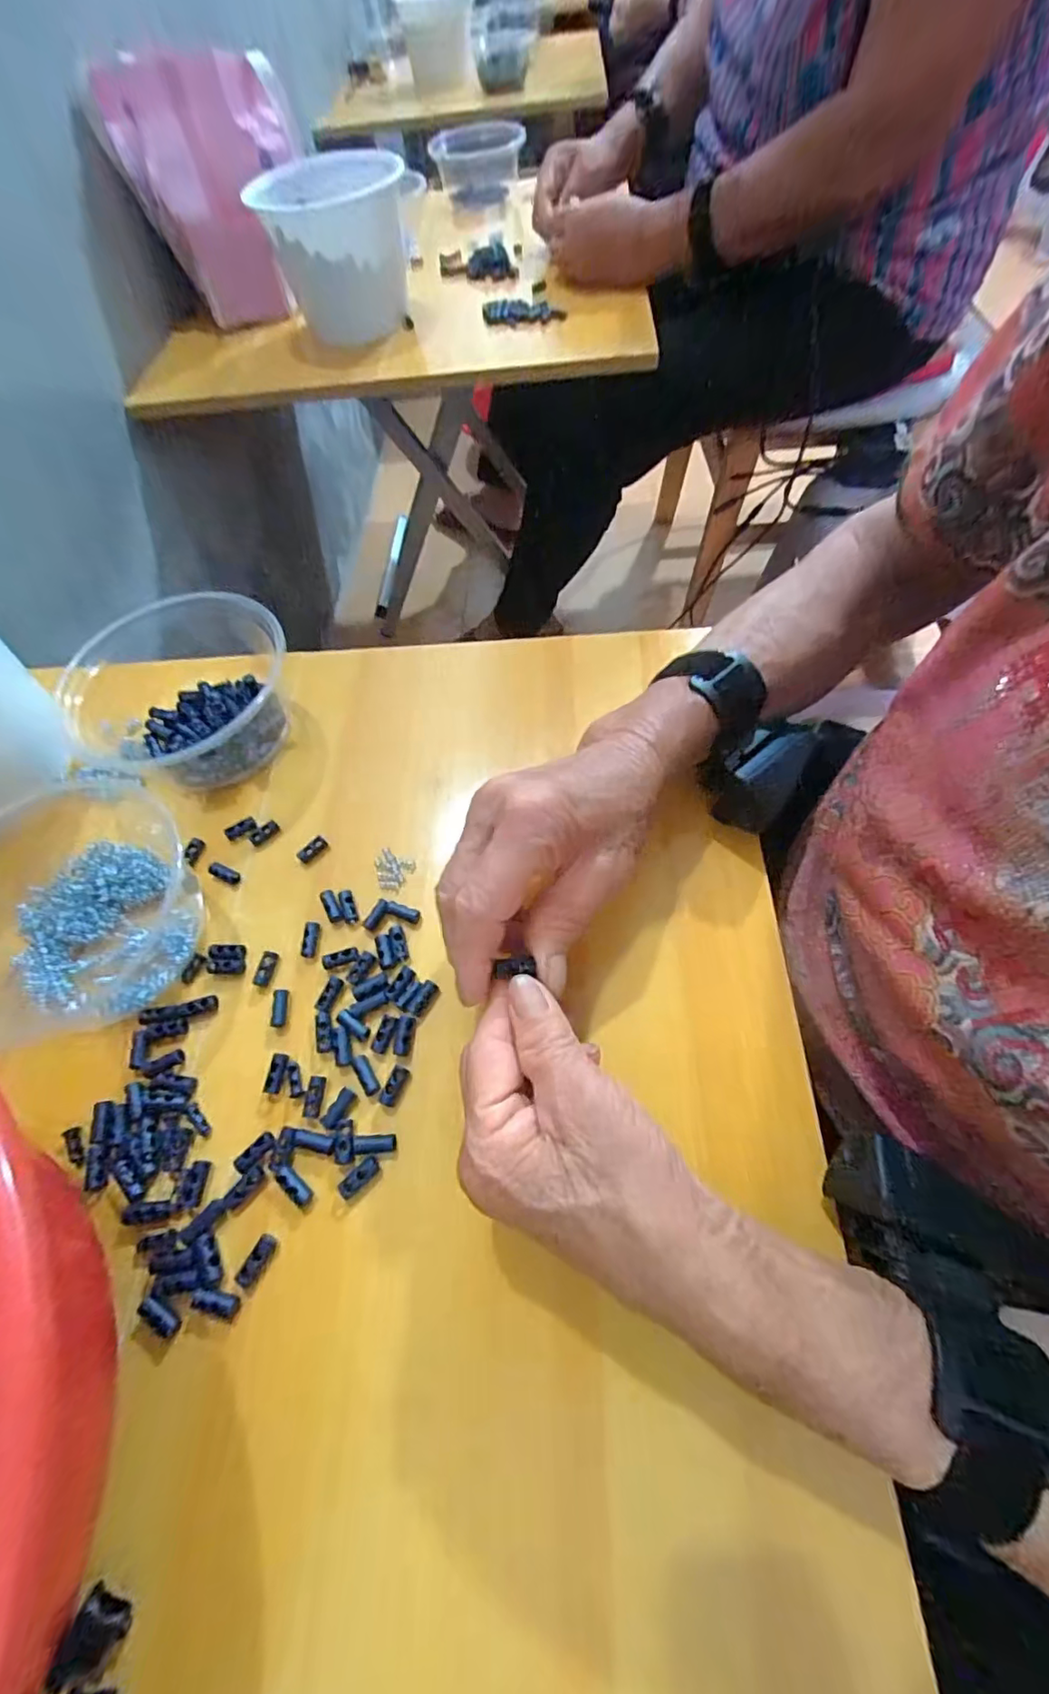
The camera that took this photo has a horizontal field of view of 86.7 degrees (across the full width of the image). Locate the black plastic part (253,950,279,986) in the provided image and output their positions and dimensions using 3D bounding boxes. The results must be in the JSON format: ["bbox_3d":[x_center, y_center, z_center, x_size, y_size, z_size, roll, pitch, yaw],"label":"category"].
[{"bbox_3d":[-0.138,0.064,0.296,0.009,0.004,0.018,7,62,7],"label":"black plastic part"}]

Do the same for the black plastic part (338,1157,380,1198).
[{"bbox_3d":[-0.074,0.148,0.248,0.019,0.004,0.008,-38,66,-16],"label":"black plastic part"}]

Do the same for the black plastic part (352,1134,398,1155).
[{"bbox_3d":[-0.069,0.135,0.253,0.019,0.006,0.008,-7,62,-1],"label":"black plastic part"}]

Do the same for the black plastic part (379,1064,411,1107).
[{"bbox_3d":[-0.062,0.115,0.266,0.008,0.006,0.019,18,51,13],"label":"black plastic part"}]

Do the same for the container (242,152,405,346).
[{"bbox_3d":[-0.206,-0.649,0.615,0.159,0.120,0.135,-2,63,5],"label":"container"}]

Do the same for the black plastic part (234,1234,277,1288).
[{"bbox_3d":[-0.114,0.176,0.236,0.008,0.004,0.019,23,65,15],"label":"black plastic part"}]

